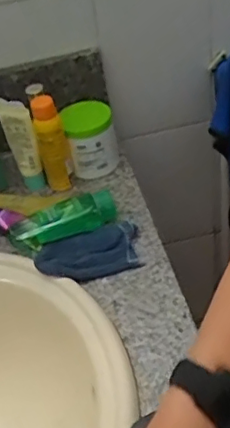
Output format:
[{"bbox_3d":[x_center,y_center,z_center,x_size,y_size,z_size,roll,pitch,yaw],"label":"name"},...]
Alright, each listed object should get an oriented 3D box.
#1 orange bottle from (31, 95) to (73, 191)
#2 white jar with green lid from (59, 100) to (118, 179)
[{"bbox_3d":[-0.099,-0.111,0.944,0.047,0.156,0.042,-12,41,-5],"label":"orange bottle"},{"bbox_3d":[-0.041,-0.128,0.978,0.078,0.114,0.077,-4,41,4],"label":"white jar with green lid"}]

